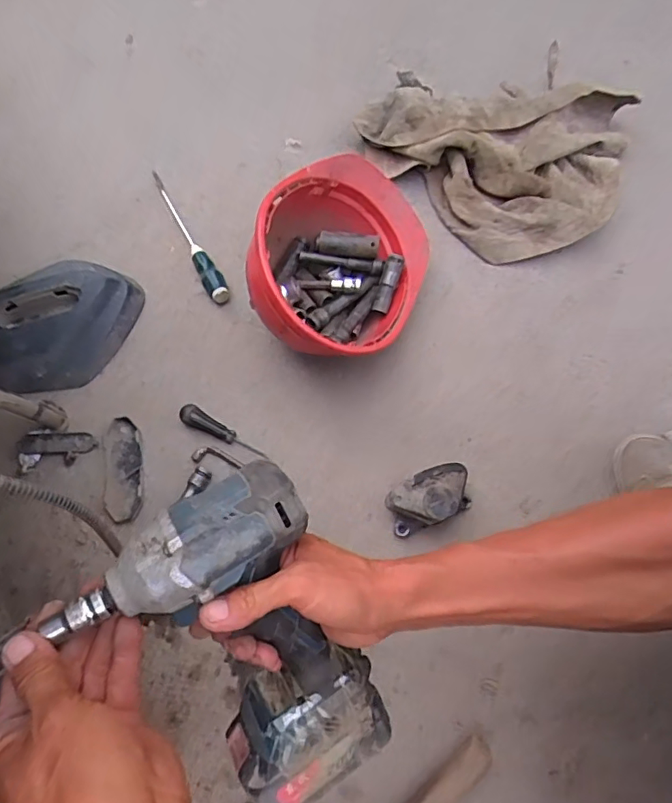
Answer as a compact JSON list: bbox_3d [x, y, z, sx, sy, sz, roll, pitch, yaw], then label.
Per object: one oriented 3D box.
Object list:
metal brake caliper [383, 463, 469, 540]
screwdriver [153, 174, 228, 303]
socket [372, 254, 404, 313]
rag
[{"bbox_3d":[0.108,0.114,0.622,0.096,0.065,0.058,-23,69,-8],"label":"metal brake caliper"},{"bbox_3d":[-0.231,-0.260,0.811,0.029,0.039,0.283,-28,70,-10],"label":"screwdriver"},{"bbox_3d":[0.069,-0.156,0.709,0.023,0.016,0.076,17,88,9],"label":"socket"},{"bbox_3d":[0.291,-0.407,0.834,0.371,0.070,0.367,-33,71,-12],"label":"rag"}]

